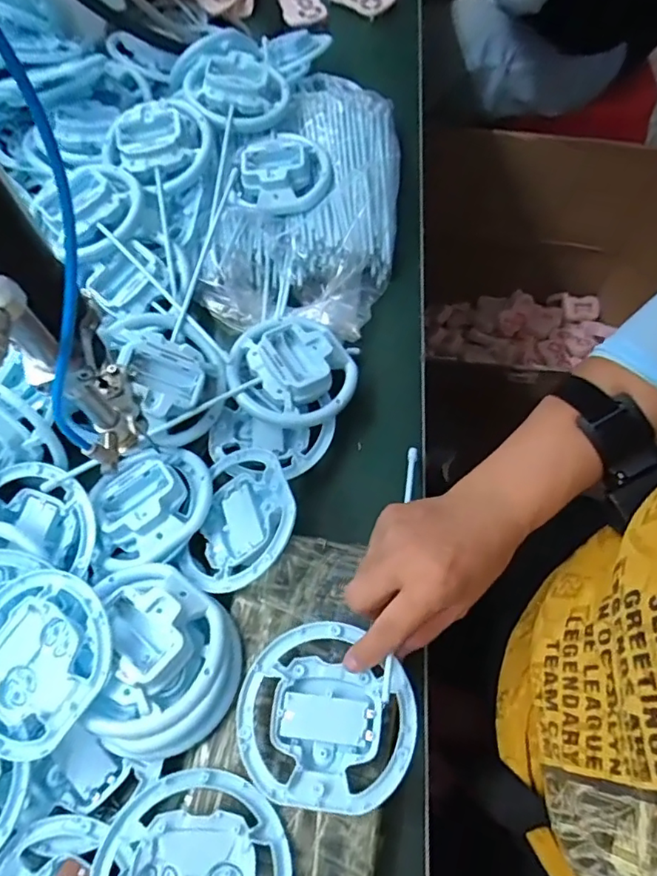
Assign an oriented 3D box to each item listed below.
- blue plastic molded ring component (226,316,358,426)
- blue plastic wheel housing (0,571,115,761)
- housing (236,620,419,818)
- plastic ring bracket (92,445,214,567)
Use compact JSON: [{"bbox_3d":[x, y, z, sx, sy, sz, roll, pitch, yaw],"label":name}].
[{"bbox_3d":[-0.031,-0.057,0.459,0.098,0.036,0.104,-1,64,1],"label":"blue plastic molded ring component"},{"bbox_3d":[-0.179,0.135,0.339,0.097,0.022,0.101,-1,64,1],"label":"blue plastic wheel housing"},{"bbox_3d":[-0.001,0.168,0.345,0.104,0.016,0.098,-1,64,1],"label":"housing"},{"bbox_3d":[-0.129,0.048,0.415,0.084,0.024,0.087,-1,64,1],"label":"plastic ring bracket"}]

